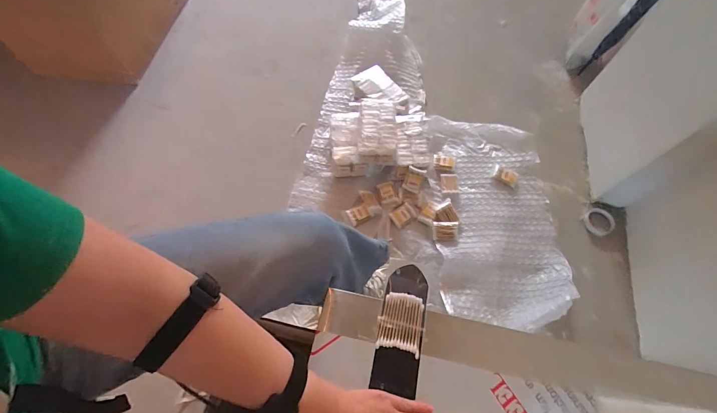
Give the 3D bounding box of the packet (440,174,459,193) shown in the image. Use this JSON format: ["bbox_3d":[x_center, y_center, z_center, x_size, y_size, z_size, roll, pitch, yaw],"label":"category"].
[{"bbox_3d":[0.299,-0.075,1.060,0.057,0.009,0.066,-2,72,-6],"label":"packet"}]

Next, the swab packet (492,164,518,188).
[{"bbox_3d":[0.483,-0.101,1.065,0.076,0.013,0.056,26,67,12],"label":"swab packet"}]

